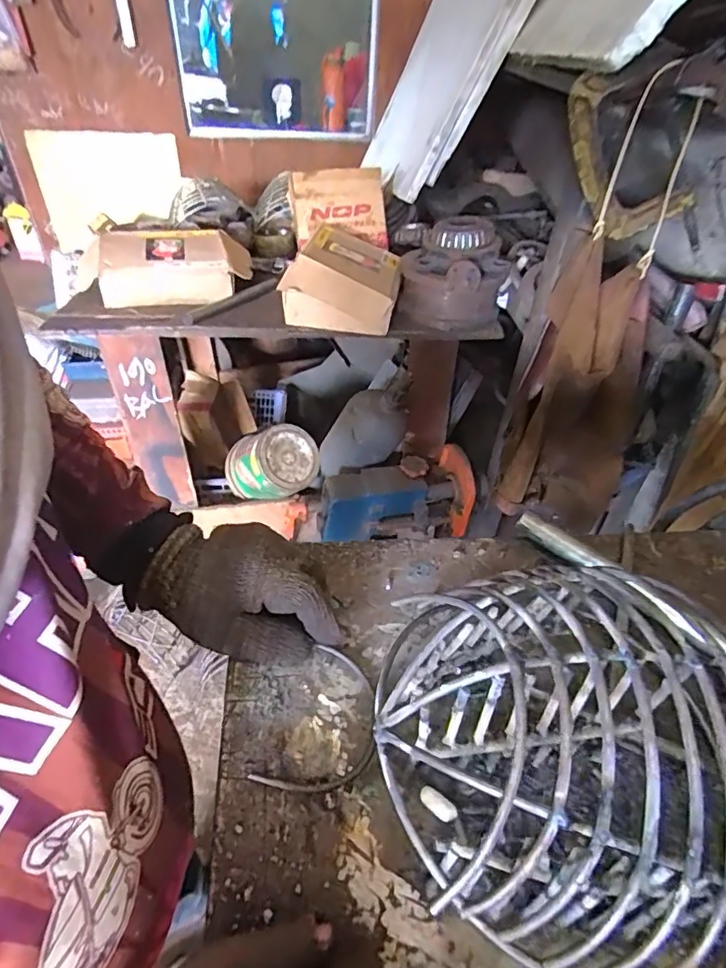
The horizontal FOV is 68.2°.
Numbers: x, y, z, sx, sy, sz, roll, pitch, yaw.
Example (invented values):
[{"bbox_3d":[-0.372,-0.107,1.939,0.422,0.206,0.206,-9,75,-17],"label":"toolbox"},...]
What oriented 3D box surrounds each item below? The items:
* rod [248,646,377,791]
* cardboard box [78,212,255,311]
[{"bbox_3d":[-0.023,0.168,0.371,0.067,0.008,0.104,24,43,8],"label":"rod"},{"bbox_3d":[-0.416,-0.482,1.180,0.323,0.097,0.222,-2,42,-5],"label":"cardboard box"}]

